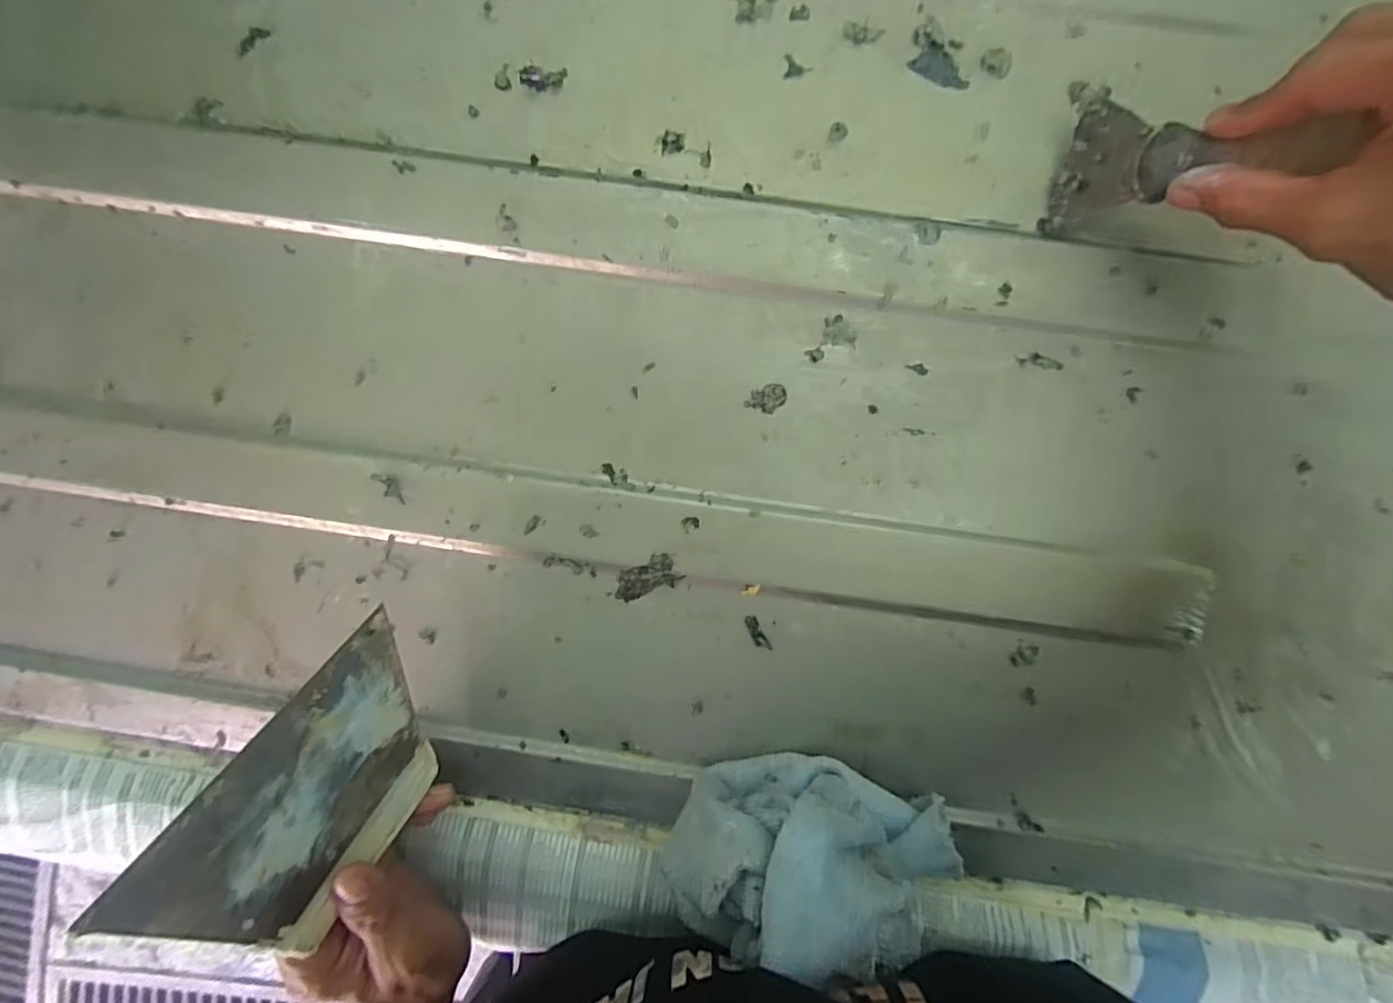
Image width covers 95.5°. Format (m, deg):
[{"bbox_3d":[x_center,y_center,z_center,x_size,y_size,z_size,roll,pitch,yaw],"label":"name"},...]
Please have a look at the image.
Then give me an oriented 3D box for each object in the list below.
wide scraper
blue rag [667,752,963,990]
[{"bbox_3d":[-0.168,0.134,0.284,0.004,0.132,0.096,1,127,24],"label":"wide scraper"},{"bbox_3d":[0.065,0.188,0.317,0.157,0.084,0.089,5,96,2],"label":"blue rag"}]

